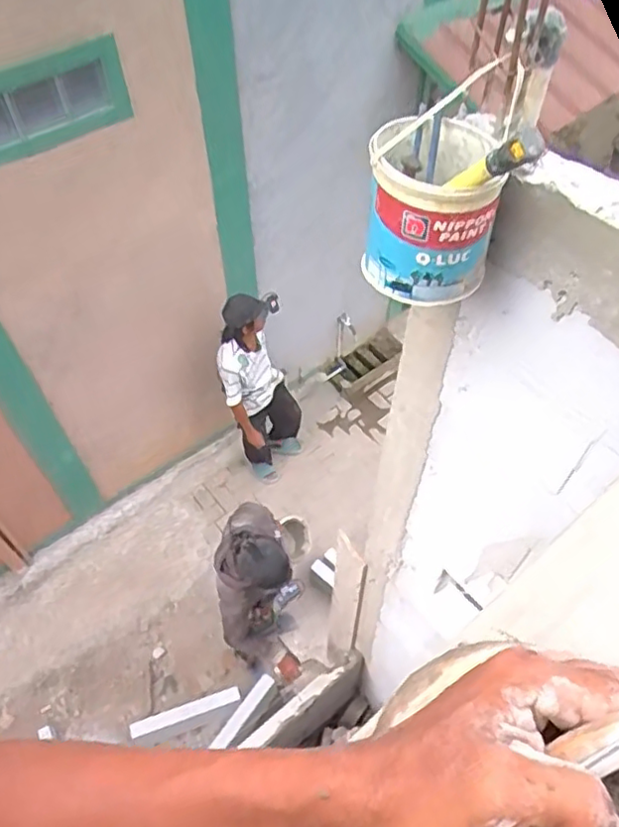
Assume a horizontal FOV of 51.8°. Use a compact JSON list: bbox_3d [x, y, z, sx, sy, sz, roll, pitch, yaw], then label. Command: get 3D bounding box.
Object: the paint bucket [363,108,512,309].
[{"bbox_3d":[0.171,-0.285,0.896,0.174,0.182,0.195,10,55,8],"label":"paint bucket"}]

